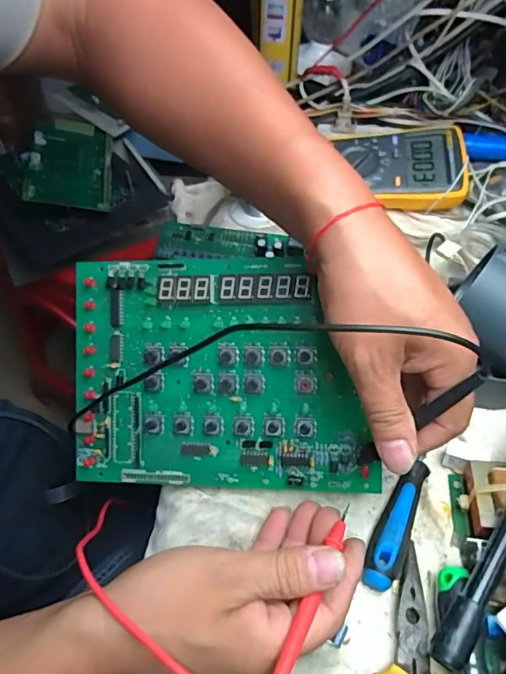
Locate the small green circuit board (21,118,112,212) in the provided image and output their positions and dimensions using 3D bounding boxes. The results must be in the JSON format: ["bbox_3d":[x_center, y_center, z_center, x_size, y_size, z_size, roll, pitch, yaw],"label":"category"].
[{"bbox_3d":[-0.281,-0.270,0.771,0.119,0.014,0.212,4,53,-19],"label":"small green circuit board"}]

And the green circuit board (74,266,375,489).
[{"bbox_3d":[-0.027,0.027,0.349,0.207,0.009,0.154,0,91,9],"label":"green circuit board"}]

